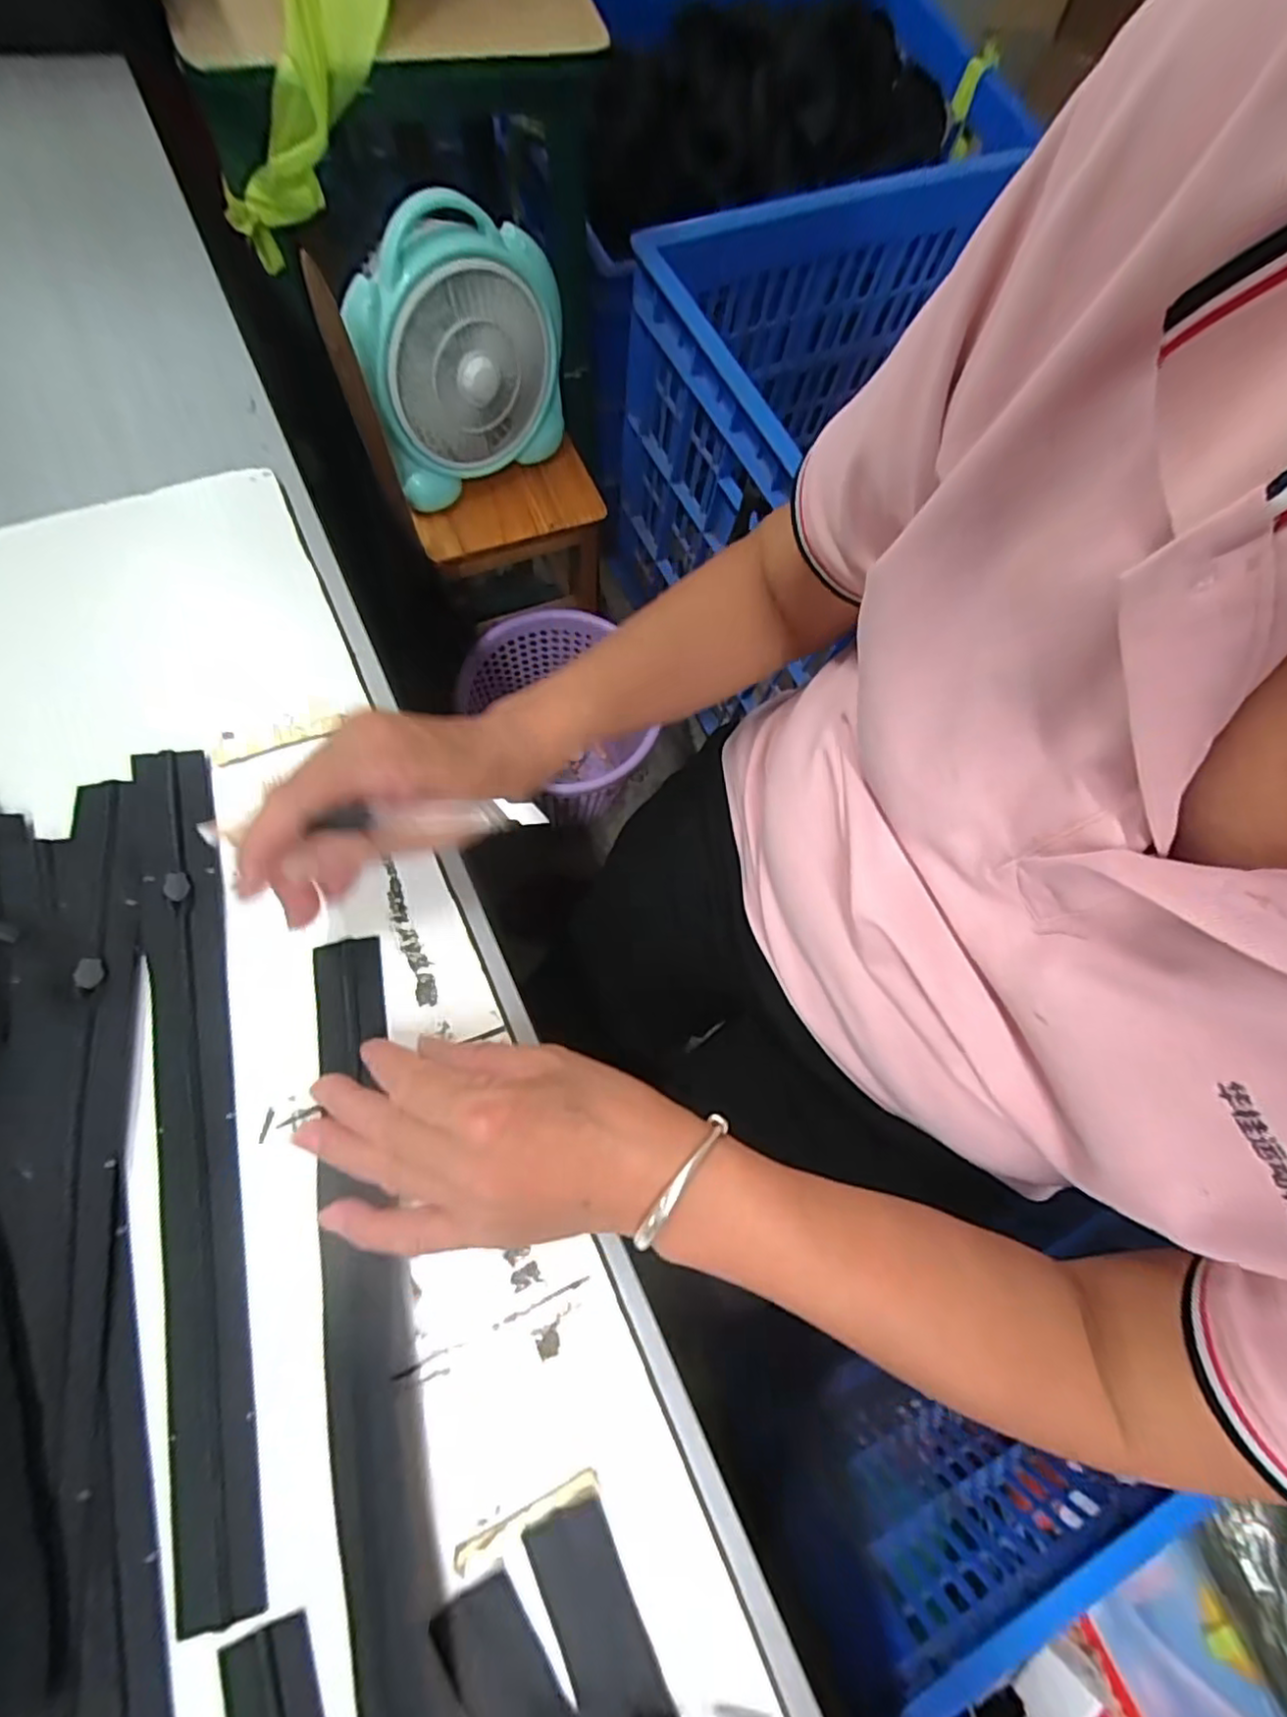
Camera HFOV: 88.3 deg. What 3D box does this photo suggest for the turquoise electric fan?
[{"bbox_3d":[-0.181,-0.511,0.685,0.221,0.223,0.078,-29,78,-15],"label":"turquoise electric fan"}]

